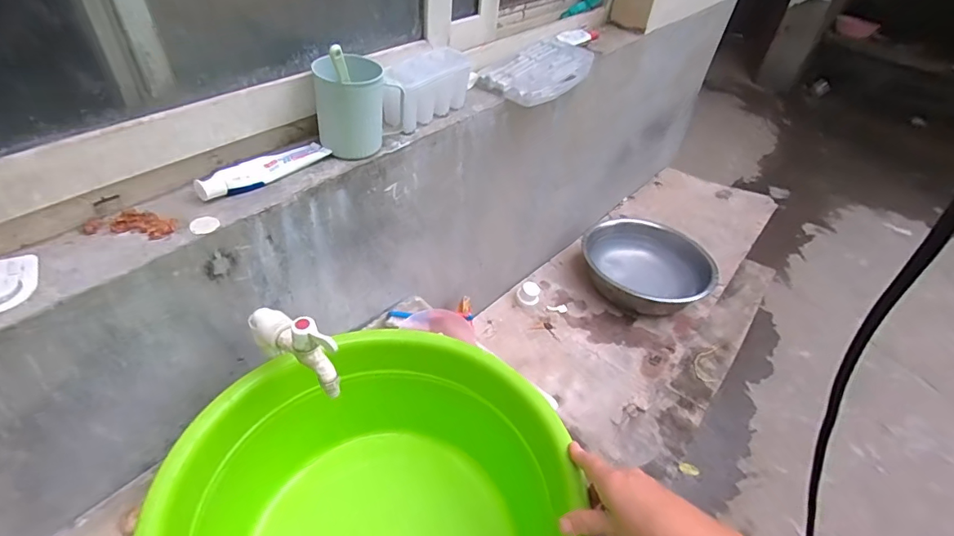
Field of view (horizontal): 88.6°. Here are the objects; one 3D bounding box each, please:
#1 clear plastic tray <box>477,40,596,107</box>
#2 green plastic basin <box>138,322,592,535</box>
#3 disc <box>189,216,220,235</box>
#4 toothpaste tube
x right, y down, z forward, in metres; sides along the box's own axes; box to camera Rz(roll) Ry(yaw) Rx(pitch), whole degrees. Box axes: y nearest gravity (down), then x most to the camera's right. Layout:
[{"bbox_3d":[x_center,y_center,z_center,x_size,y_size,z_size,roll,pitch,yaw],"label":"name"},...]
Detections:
[{"bbox_3d":[0.135,-0.380,0.930,0.122,0.025,0.312,26,45,19],"label":"clear plastic tray"},{"bbox_3d":[-0.107,0.274,0.548,0.395,0.216,0.385,-3,43,-12],"label":"green plastic basin"},{"bbox_3d":[-0.293,-0.046,0.527,0.028,0.004,0.028,4,42,-4],"label":"disc"},{"bbox_3d":[-0.257,-0.123,0.593,0.037,0.022,0.163,33,48,25],"label":"toothpaste tube"}]

